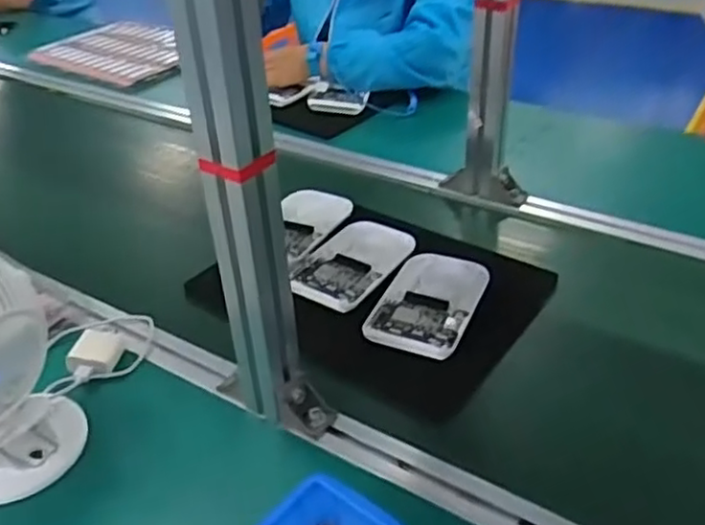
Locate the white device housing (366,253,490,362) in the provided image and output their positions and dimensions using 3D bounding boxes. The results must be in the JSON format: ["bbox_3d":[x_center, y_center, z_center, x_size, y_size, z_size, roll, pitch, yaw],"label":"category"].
[{"bbox_3d":[0.081,0.041,0.722,0.098,0.020,0.148,16,40,23],"label":"white device housing"}]

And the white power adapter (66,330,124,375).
[{"bbox_3d":[-0.257,0.086,0.687,0.043,0.020,0.052,-1,37,5],"label":"white power adapter"}]

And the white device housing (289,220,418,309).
[{"bbox_3d":[-0.001,0.002,0.782,0.100,0.017,0.156,20,43,30],"label":"white device housing"}]

